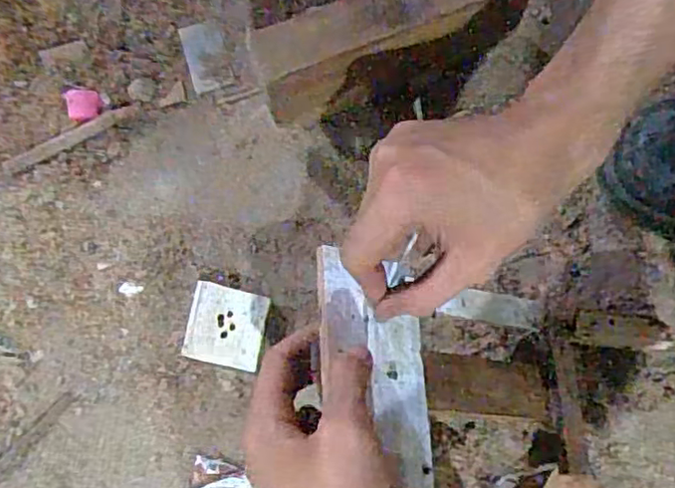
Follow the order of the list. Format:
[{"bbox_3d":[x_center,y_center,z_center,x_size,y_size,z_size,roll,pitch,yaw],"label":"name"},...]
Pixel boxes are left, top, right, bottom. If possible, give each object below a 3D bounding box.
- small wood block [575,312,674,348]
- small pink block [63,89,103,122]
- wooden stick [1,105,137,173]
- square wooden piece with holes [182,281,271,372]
[{"bbox_3d":[0.188,0.058,0.417,0.059,0.019,0.021,7,78,2],"label":"small wood block"},{"bbox_3d":[-0.188,-0.104,0.464,0.024,0.006,0.023,-13,78,-2],"label":"small pink block"},{"bbox_3d":[-0.196,-0.078,0.460,0.100,0.006,0.011,-29,79,-5],"label":"wooden stick"},{"bbox_3d":[-0.076,0.056,0.429,0.052,0.015,0.051,11,78,3],"label":"square wooden piece with holes"}]

